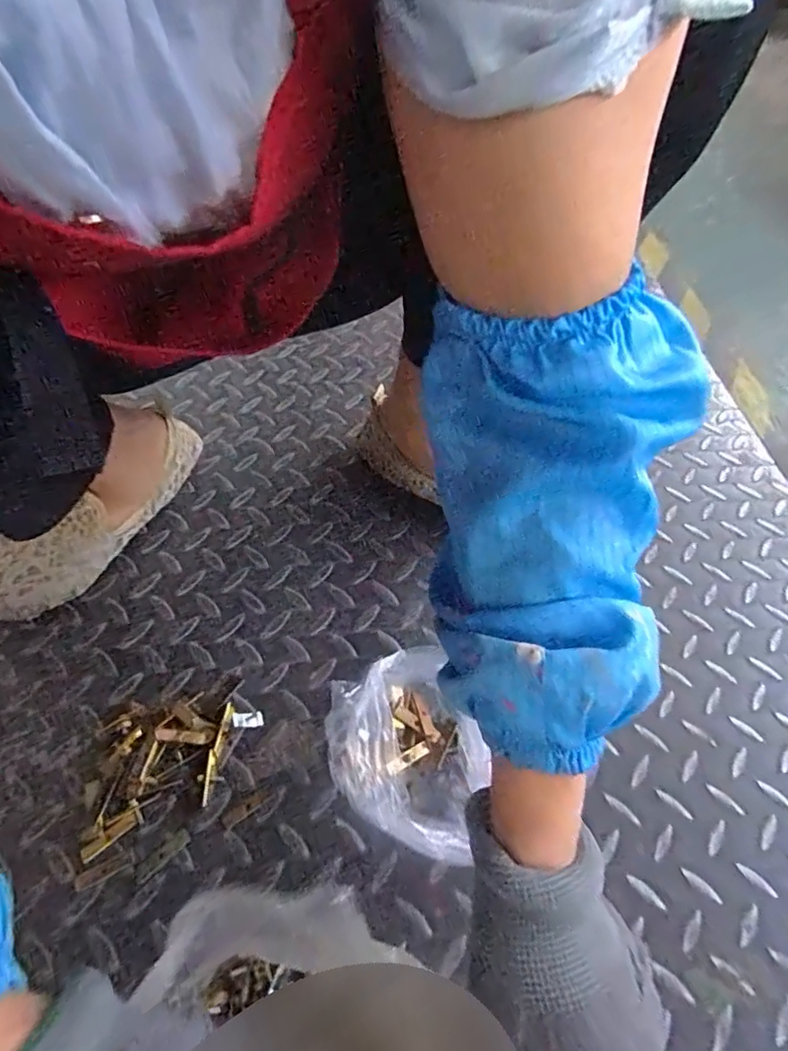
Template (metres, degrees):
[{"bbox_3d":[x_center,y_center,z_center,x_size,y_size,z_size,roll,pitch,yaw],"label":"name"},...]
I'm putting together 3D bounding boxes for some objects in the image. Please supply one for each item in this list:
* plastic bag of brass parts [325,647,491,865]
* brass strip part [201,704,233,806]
[{"bbox_3d":[0.009,0.160,0.397,0.106,0.063,0.142,-17,57,-14],"label":"plastic bag of brass parts"},{"bbox_3d":[-0.134,0.170,0.417,0.008,0.004,0.071,6,54,2],"label":"brass strip part"}]

